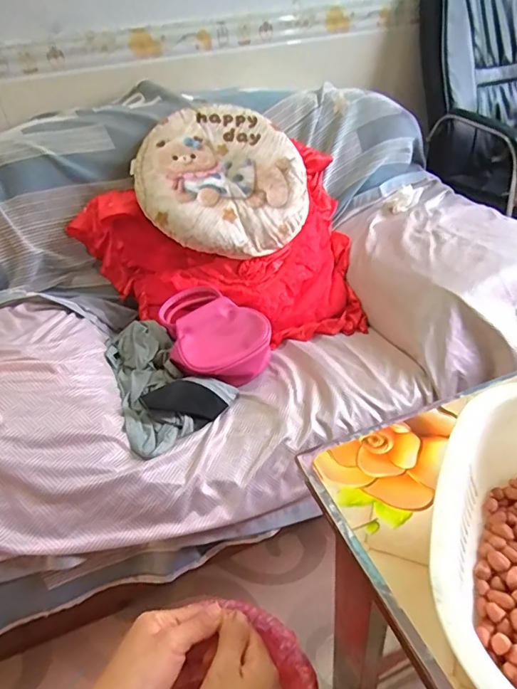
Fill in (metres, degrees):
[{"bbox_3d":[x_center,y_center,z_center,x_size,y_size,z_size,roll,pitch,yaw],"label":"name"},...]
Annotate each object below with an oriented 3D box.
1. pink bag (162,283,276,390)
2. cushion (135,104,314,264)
[{"bbox_3d":[-0.091,-0.021,0.965,0.192,0.099,0.235,-18,38,-16],"label":"pink bag"},{"bbox_3d":[-0.080,-0.371,1.040,0.376,0.049,0.366,1,79,-8],"label":"cushion"}]

